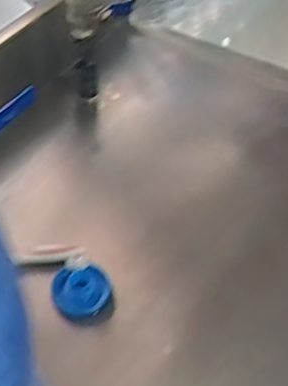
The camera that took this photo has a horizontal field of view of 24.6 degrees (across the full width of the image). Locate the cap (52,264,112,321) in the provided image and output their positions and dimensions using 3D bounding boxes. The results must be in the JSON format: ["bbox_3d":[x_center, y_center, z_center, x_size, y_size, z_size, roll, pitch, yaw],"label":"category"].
[{"bbox_3d":[-0.059,0.095,0.622,0.053,0.016,0.048,-5,74,-17],"label":"cap"}]

